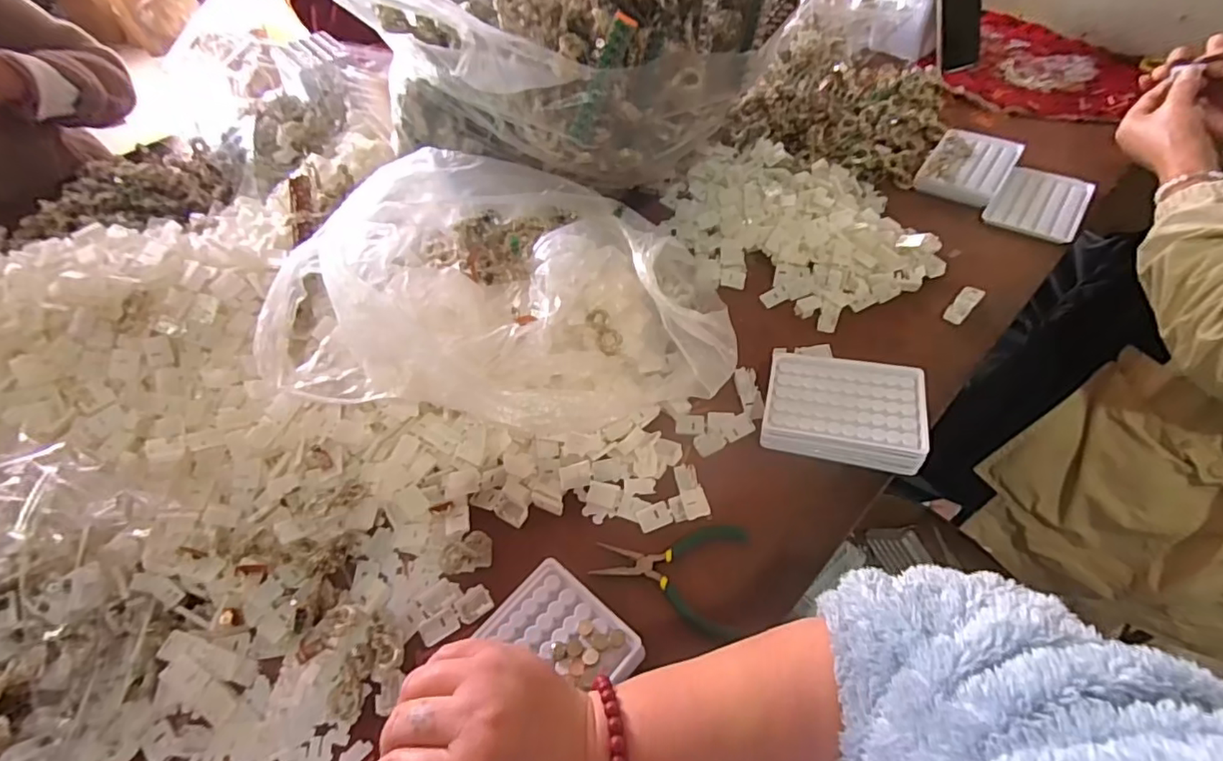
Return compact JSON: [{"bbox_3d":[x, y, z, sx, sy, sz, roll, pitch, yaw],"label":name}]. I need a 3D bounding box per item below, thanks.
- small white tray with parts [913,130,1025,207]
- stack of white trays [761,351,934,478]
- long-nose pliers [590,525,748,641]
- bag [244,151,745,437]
[{"bbox_3d":[0.459,-0.276,0.730,0.094,0.018,0.137,27,58,25],"label":"small white tray with parts"},{"bbox_3d":[0.206,0.025,0.511,0.129,0.035,0.100,10,53,13],"label":"stack of white trays"},{"bbox_3d":[0.045,0.146,0.450,0.114,0.006,0.084,8,52,12],"label":"long-nose pliers"},{"bbox_3d":[-0.099,-0.086,0.550,0.427,0.144,0.293,5,52,10],"label":"bag"}]

